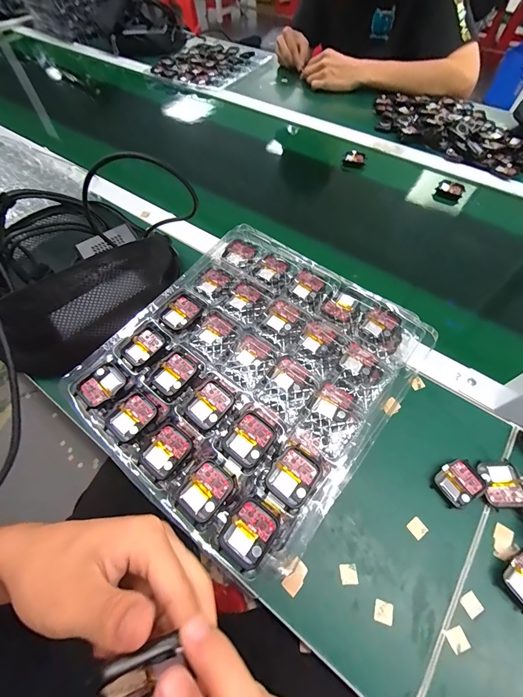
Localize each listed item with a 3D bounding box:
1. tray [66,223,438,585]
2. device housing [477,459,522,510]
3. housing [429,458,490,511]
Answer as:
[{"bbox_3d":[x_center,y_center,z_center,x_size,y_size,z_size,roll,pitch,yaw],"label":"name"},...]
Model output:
[{"bbox_3d":[-0.010,0.018,0.322,0.266,0.023,0.292,33,68,20],"label":"tray"},{"bbox_3d":[0.243,0.137,0.315,0.034,0.011,0.044,-21,55,18],"label":"device housing"},{"bbox_3d":[0.203,0.139,0.322,0.044,0.011,0.037,-31,63,-14],"label":"housing"}]

